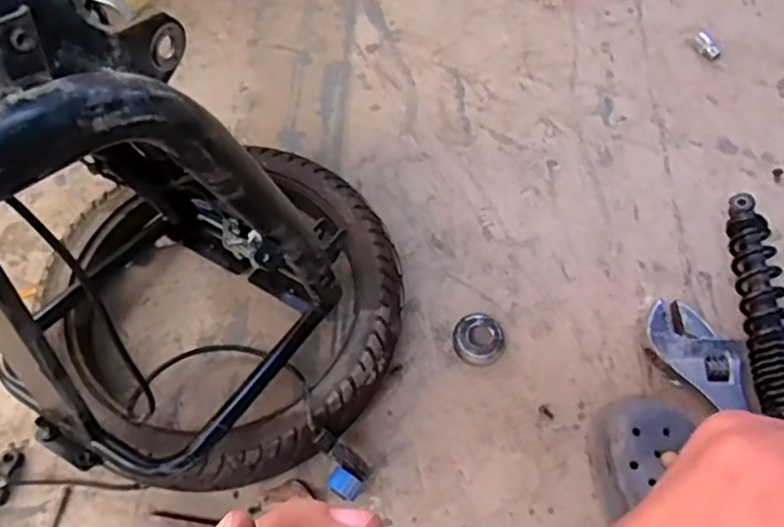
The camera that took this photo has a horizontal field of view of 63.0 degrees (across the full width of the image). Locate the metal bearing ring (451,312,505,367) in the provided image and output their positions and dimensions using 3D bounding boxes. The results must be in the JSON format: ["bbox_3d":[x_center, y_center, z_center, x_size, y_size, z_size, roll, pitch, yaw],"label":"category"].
[{"bbox_3d":[0.091,0.080,0.677,0.055,0.023,0.055,1,63,-1],"label":"metal bearing ring"}]

